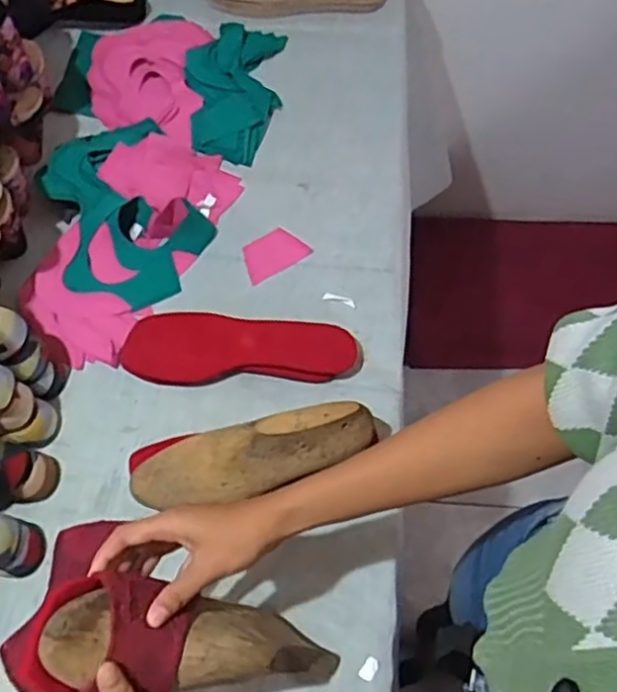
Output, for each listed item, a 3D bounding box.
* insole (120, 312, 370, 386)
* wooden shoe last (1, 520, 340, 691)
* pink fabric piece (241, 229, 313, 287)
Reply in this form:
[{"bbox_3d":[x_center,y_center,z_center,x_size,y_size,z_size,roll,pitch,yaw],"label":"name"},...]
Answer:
[{"bbox_3d":[-0.073,0.006,0.756,0.253,0.031,0.076,4,65,4],"label":"insole"},{"bbox_3d":[-0.074,0.230,0.535,0.280,0.082,0.091,24,60,-31],"label":"wooden shoe last"},{"bbox_3d":[-0.043,-0.114,0.836,0.078,0.004,0.052,-31,72,-4],"label":"pink fabric piece"}]

